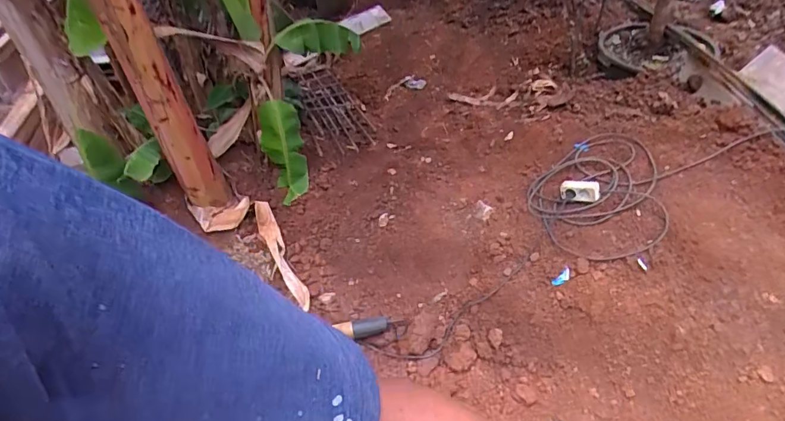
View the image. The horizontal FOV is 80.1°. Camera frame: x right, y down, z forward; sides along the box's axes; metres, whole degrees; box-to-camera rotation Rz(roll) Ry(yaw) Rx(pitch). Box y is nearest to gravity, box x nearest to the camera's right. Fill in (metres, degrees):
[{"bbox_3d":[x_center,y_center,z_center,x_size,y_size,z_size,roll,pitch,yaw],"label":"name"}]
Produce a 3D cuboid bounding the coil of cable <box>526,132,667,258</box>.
[{"bbox_3d":[0.641,-0.052,1.423,0.404,0.071,0.417,-14,49,16],"label":"coil of cable"}]

